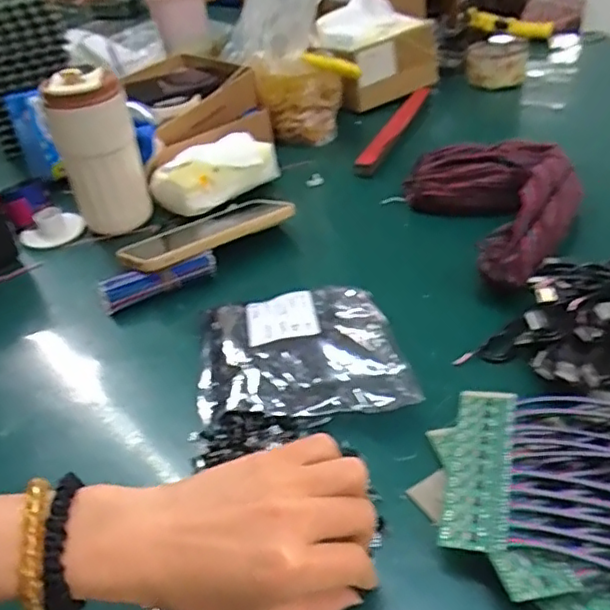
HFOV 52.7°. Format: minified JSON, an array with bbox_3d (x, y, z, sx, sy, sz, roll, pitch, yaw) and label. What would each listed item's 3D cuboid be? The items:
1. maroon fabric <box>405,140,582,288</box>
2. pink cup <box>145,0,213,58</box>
[{"bbox_3d":[0.186,-0.106,0.585,0.128,0.059,0.241,-8,31,-6],"label":"maroon fabric"},{"bbox_3d":[-0.197,-0.456,0.966,0.089,0.112,0.071,-14,35,-6],"label":"pink cup"}]

